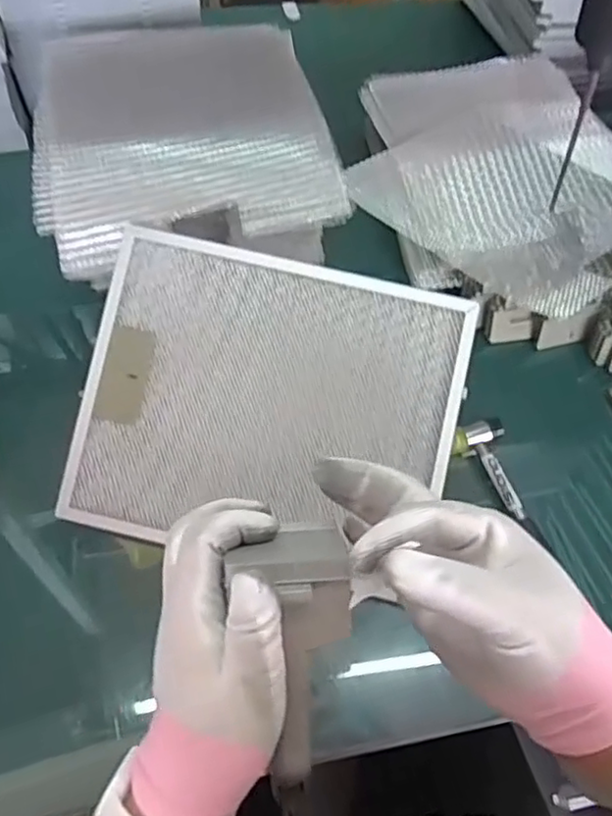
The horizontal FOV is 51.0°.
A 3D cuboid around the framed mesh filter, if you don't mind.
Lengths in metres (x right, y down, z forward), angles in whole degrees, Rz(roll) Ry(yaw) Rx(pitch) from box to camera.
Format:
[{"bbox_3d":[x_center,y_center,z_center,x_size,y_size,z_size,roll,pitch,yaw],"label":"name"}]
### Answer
[{"bbox_3d":[-0.035,0.004,0.589,0.332,0.018,0.283,13,87,1],"label":"framed mesh filter"}]

